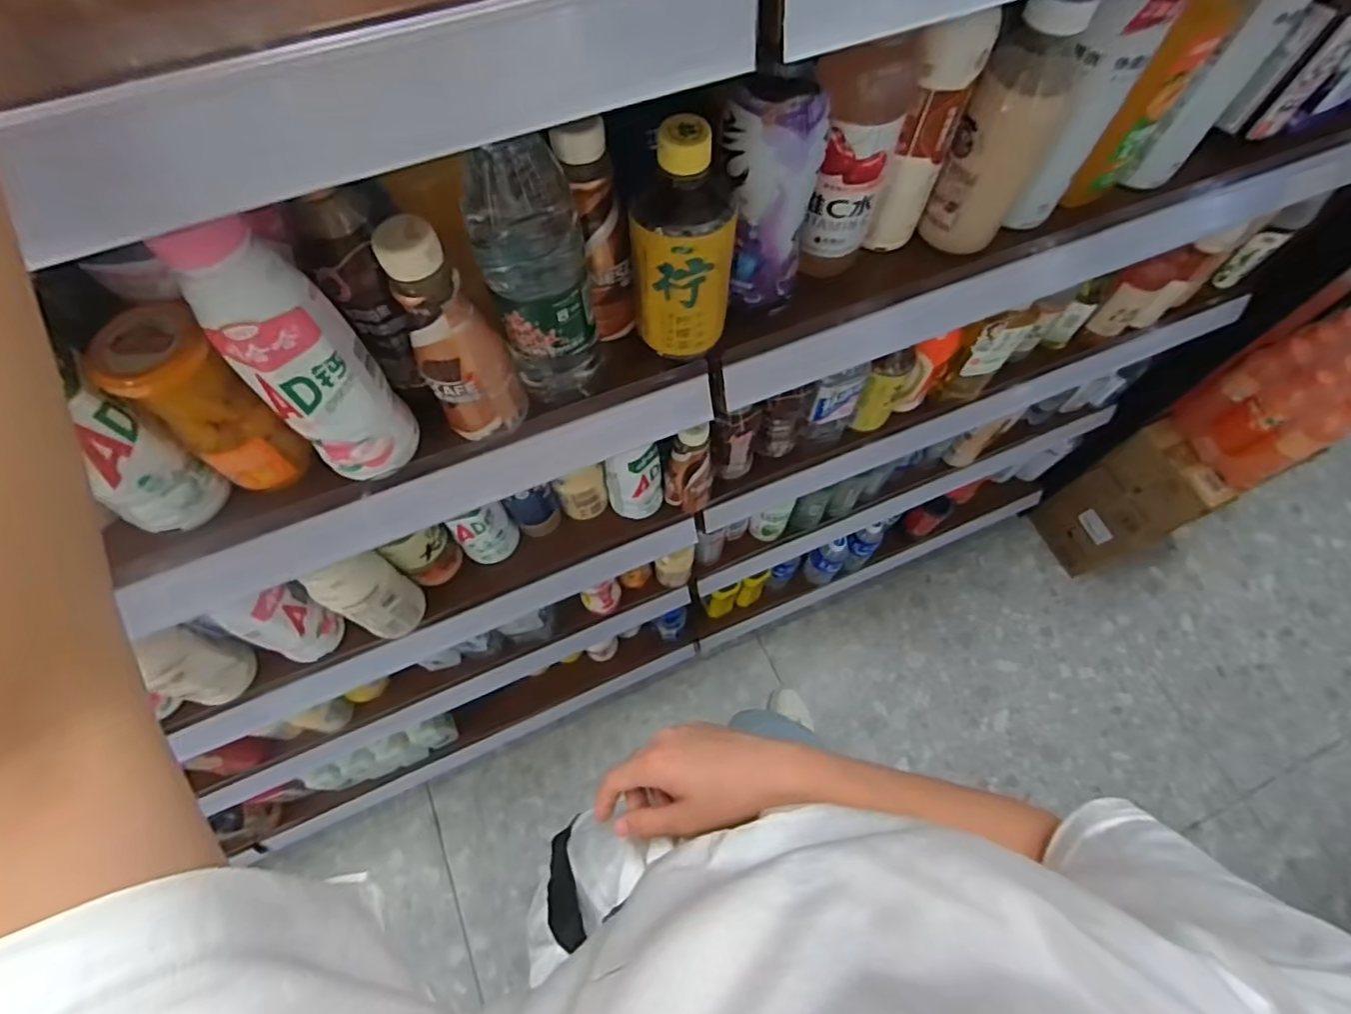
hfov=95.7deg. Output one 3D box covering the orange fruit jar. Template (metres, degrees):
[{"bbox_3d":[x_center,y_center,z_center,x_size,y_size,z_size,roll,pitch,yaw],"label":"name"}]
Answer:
[{"bbox_3d":[-0.286,-0.061,0.376,0.054,0.116,0.056,0,66,0],"label":"orange fruit jar"}]

